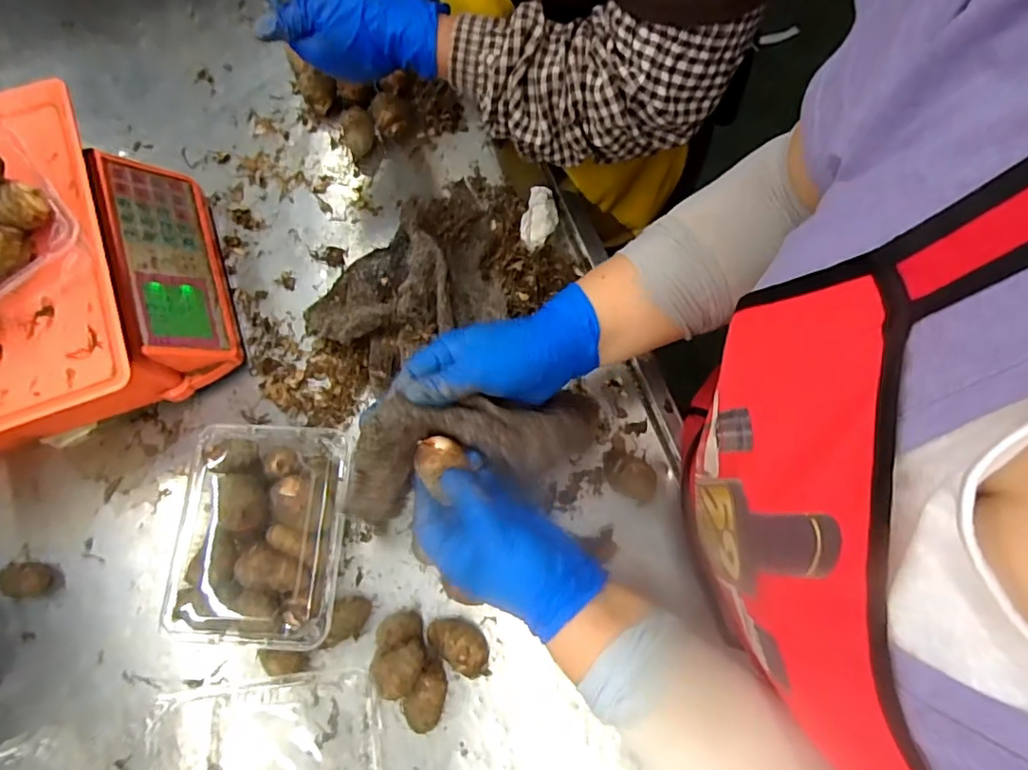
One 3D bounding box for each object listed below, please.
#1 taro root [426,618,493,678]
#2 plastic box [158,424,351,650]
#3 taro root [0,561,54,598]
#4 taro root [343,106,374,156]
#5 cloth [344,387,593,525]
[{"bbox_3d":[-0.043,0.220,0.473,0.060,0.038,0.030,37,74,8],"label":"taro root"},{"bbox_3d":[-0.209,0.124,0.476,0.130,0.074,0.172,4,72,-2],"label":"plastic box"},{"bbox_3d":[-0.422,0.170,0.488,0.033,0.030,0.029,-2,74,-1],"label":"taro root"},{"bbox_3d":[-0.168,-0.274,0.606,0.033,0.038,0.034,1,72,-3],"label":"taro root"},{"bbox_3d":[-0.024,0.044,0.397,0.181,0.057,0.069,-8,73,-20],"label":"cloth"}]

